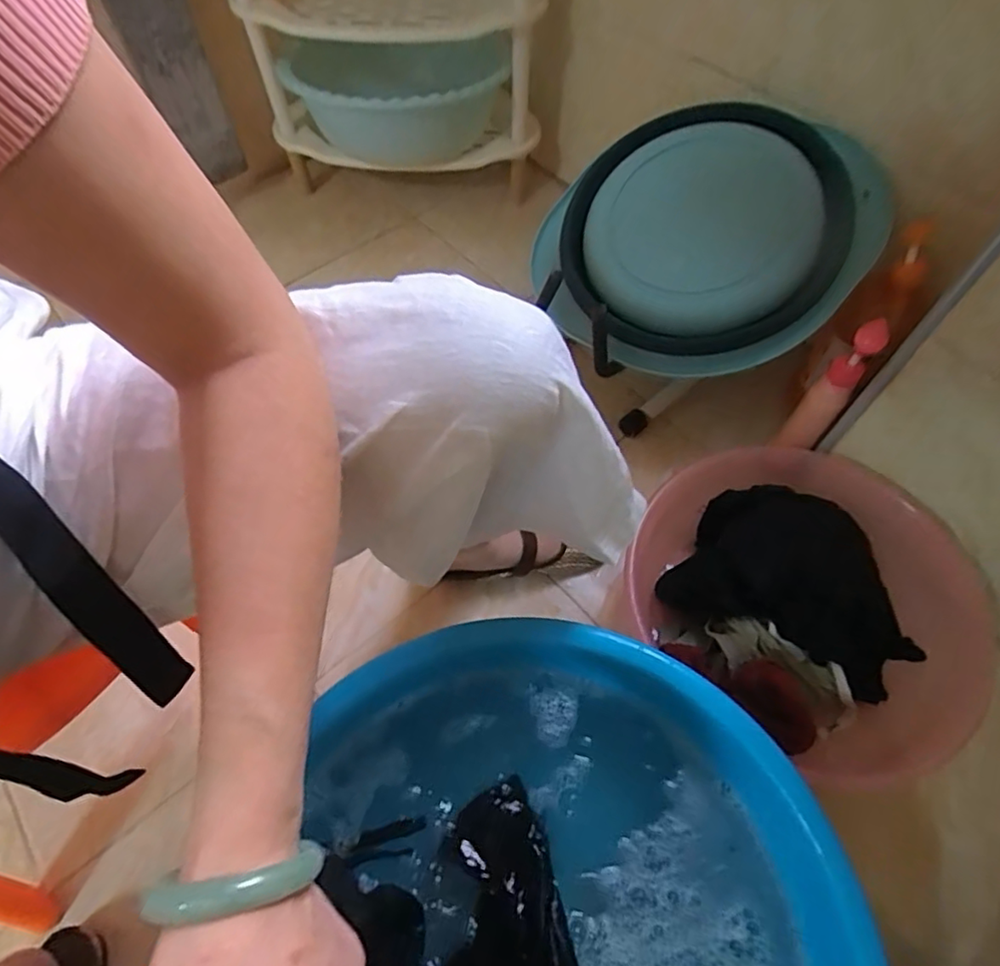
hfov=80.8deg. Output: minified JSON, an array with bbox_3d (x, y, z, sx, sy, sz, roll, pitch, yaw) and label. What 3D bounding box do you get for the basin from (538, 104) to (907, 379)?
[{"bbox_3d":[0.254,-0.296,0.726,0.394,0.088,0.338,15,86,14],"label":"basin"}]

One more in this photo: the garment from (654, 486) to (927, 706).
[{"bbox_3d":[0.335,0.116,0.656,0.254,0.092,0.185,33,65,18],"label":"garment"}]

